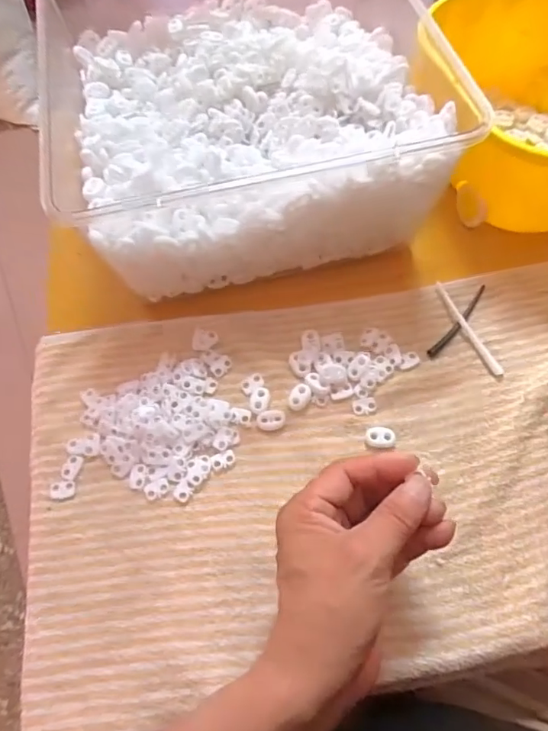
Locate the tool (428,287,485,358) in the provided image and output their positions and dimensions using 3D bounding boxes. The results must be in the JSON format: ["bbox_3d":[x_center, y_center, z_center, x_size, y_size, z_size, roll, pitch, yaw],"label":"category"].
[{"bbox_3d":[0.157,-0.038,0.426,0.009,0.004,0.087,37,71,19],"label":"tool"}]

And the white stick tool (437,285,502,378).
[{"bbox_3d":[0.159,-0.032,0.417,0.009,0.008,0.094,-23,64,-8],"label":"white stick tool"}]

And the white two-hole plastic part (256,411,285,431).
[{"bbox_3d":[-0.002,0.042,0.391,0.021,0.004,0.015,-11,63,-2],"label":"white two-hole plastic part"}]

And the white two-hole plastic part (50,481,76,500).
[{"bbox_3d":[-0.158,0.093,0.375,0.018,0.004,0.014,-8,63,-1],"label":"white two-hole plastic part"}]

